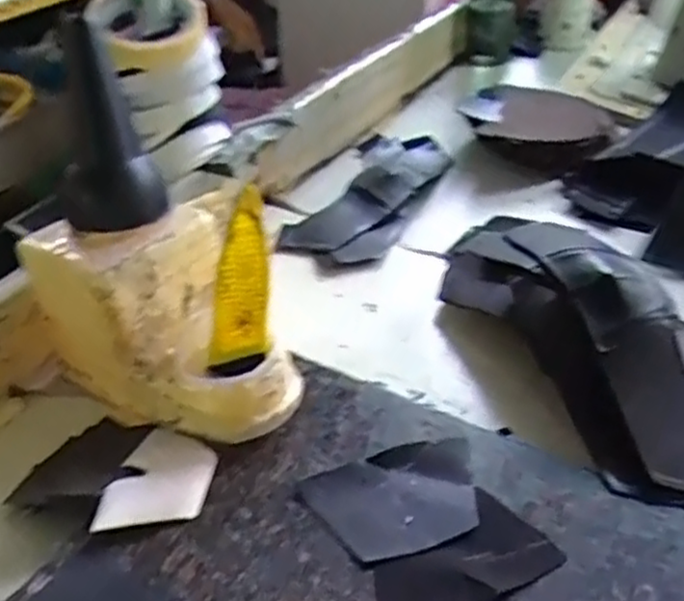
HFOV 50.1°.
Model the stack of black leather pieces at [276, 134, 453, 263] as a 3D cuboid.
[{"bbox_3d":[0.032,-0.124,0.780,0.107,0.021,0.259,13,40,18],"label":"stack of black leather pieces"}]

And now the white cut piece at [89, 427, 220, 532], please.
[{"bbox_3d":[-0.114,0.116,0.460,0.058,0.010,0.077,13,39,17],"label":"white cut piece"}]

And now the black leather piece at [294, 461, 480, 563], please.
[{"bbox_3d":[0.030,0.126,0.448,0.102,0.006,0.065,-8,41,-5],"label":"black leather piece"}]

